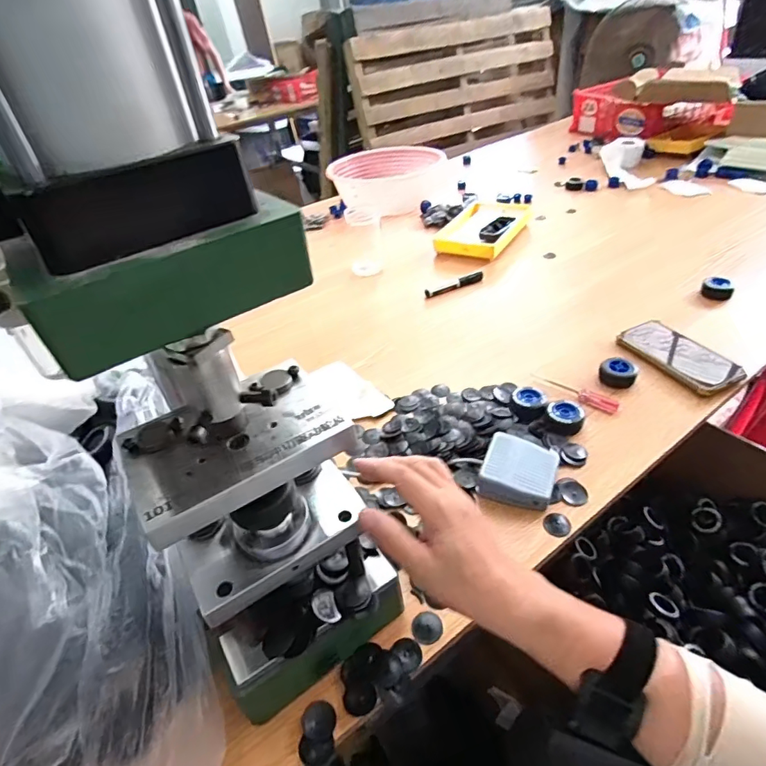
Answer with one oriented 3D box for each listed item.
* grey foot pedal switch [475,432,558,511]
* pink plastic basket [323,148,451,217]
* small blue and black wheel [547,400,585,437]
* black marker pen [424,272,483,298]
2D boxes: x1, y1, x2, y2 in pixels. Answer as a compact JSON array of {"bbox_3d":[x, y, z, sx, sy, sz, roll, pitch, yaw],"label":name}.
[{"bbox_3d":[0.166,0.103,0.579,0.081,0.033,0.089,11,42,22],"label":"grey foot pedal switch"},{"bbox_3d":[0.017,-0.607,1.425,0.332,0.121,0.245,-8,39,-1],"label":"pink plastic basket"},{"bbox_3d":[0.245,0.045,0.641,0.047,0.023,0.040,11,42,21],"label":"small blue and black wheel"},{"bbox_3d":[0.151,-0.206,0.989,0.141,0.018,0.014,-22,41,-17],"label":"black marker pen"}]

